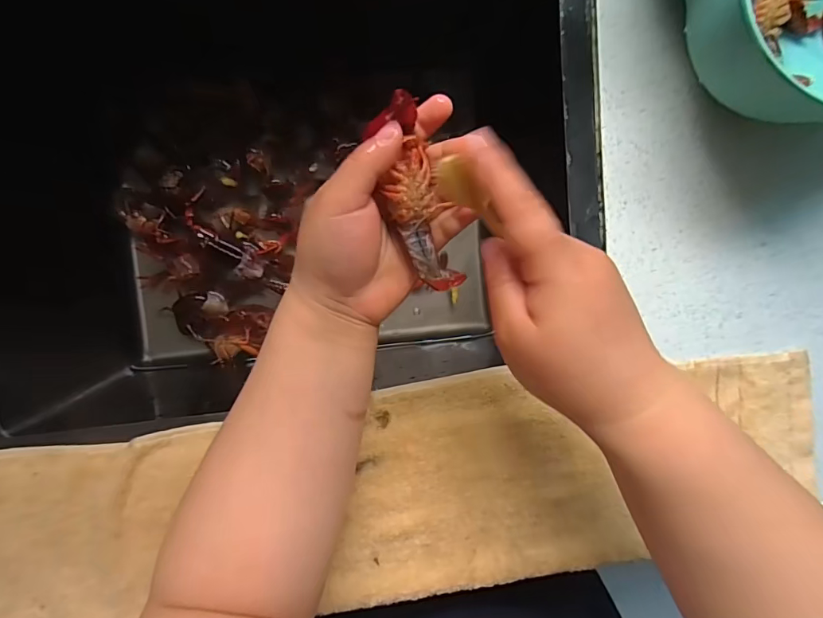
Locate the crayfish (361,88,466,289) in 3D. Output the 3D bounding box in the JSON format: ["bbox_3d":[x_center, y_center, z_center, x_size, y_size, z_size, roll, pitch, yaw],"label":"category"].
[{"bbox_3d":[0.001,-0.060,0.252,0.032,0.024,0.103,-16,105,-6],"label":"crayfish"}]

